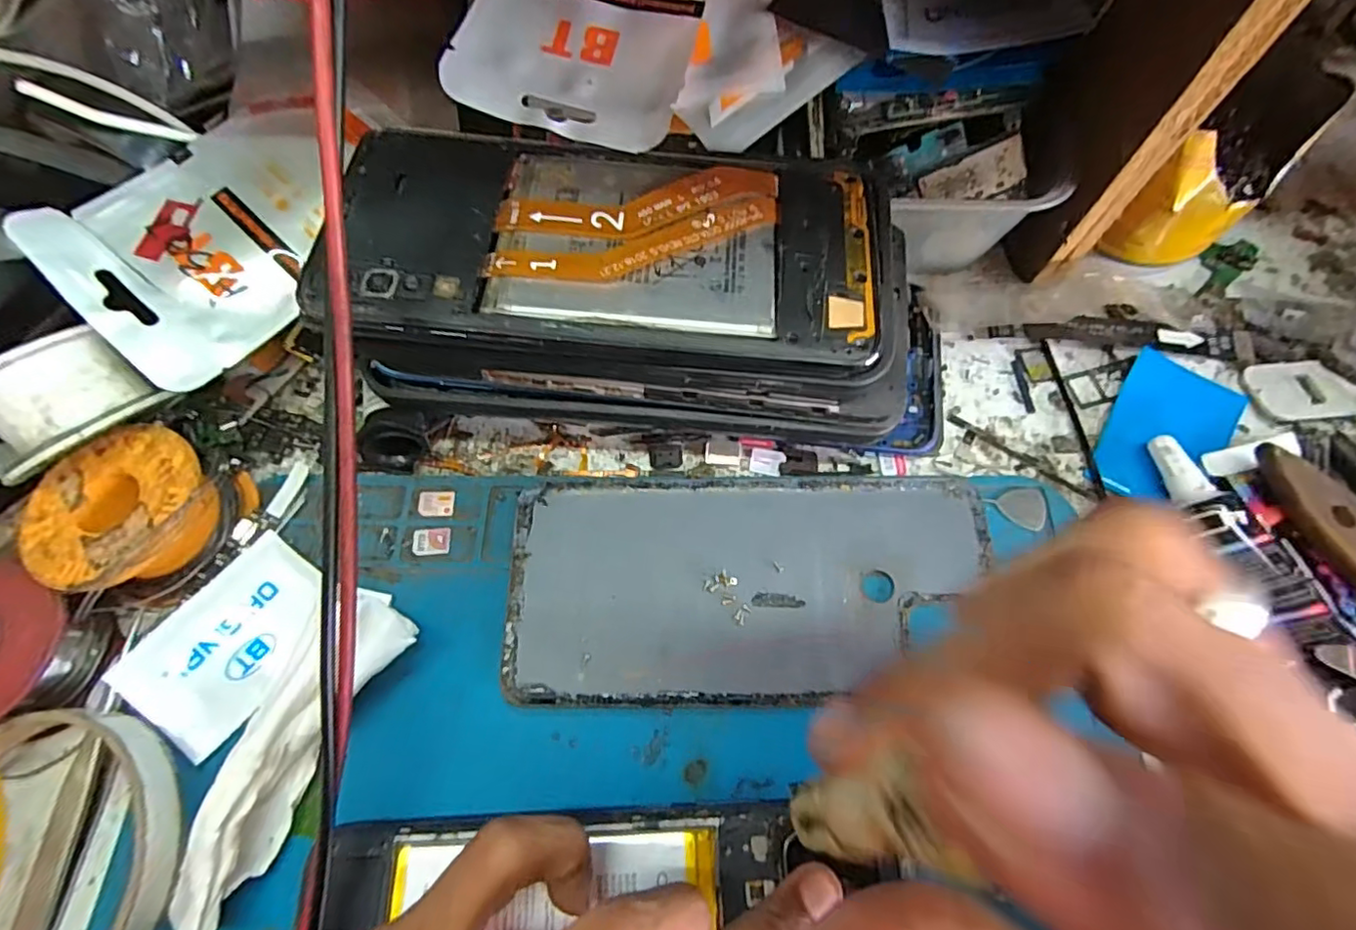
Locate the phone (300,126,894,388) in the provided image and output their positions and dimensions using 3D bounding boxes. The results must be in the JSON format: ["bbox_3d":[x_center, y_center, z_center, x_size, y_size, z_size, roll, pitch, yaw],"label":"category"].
[{"bbox_3d":[-0.017,-0.063,0.170,0.156,0.011,0.073,5,67,-1],"label":"phone"}]

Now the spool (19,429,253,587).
[{"bbox_3d":[-0.176,0.016,0.193,0.047,0.024,0.051,-1,69,1],"label":"spool"}]

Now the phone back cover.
[{"bbox_3d":[0.024,0.039,0.192,0.154,0.005,0.070,-2,69,1],"label":"phone back cover"}]

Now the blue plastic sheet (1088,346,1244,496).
[{"bbox_3d":[0.175,-0.011,0.207,0.039,0.004,0.060,30,73,12],"label":"blue plastic sheet"}]

